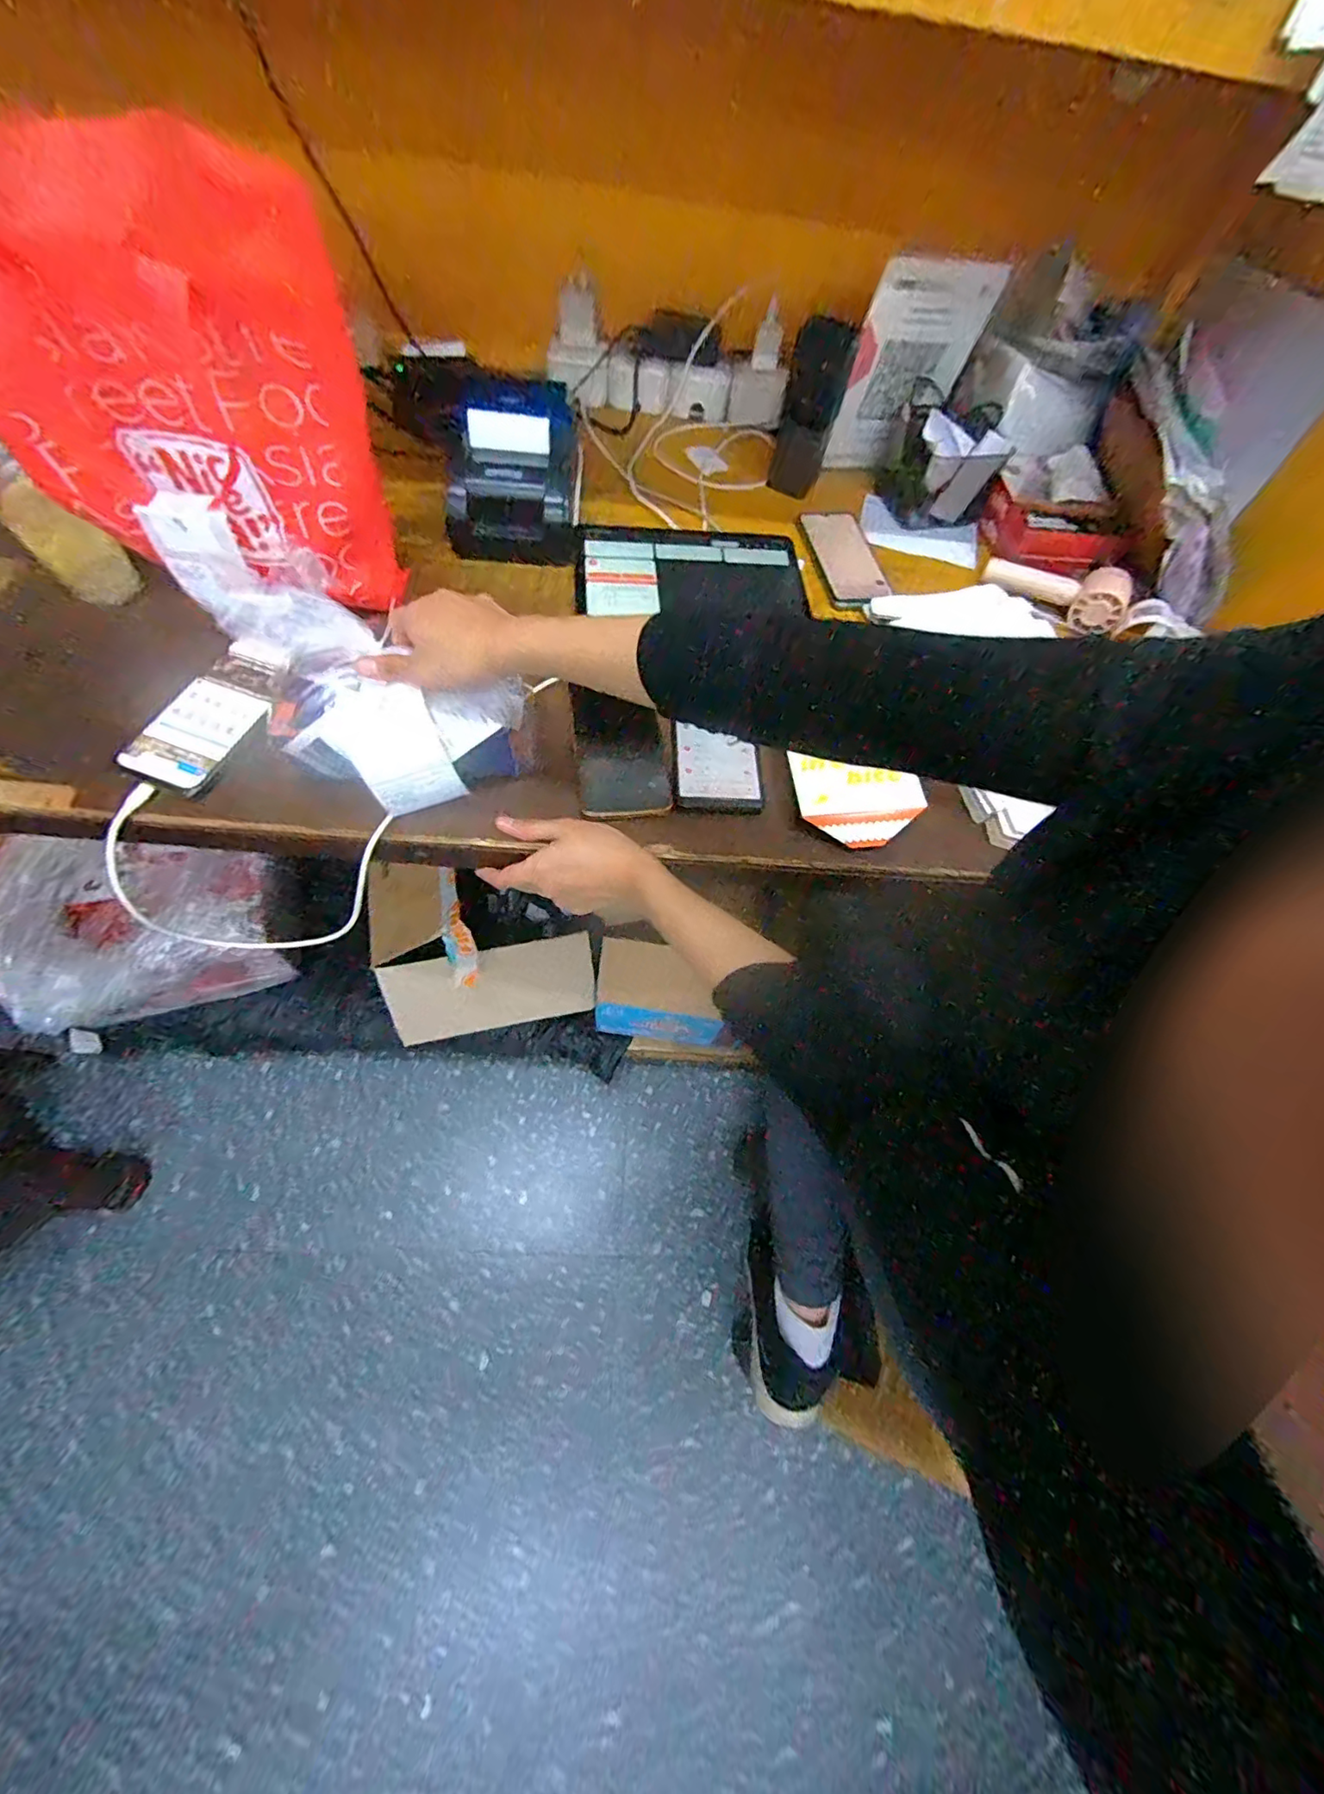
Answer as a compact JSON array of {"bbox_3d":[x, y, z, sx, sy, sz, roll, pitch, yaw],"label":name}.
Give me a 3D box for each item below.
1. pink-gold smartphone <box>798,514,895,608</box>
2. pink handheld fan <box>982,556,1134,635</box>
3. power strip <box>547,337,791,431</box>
[{"bbox_3d":[0.216,-0.401,0.692,0.074,0.005,0.168,-3,63,-8],"label":"pink-gold smartphone"},{"bbox_3d":[0.440,-0.351,0.653,0.149,0.044,0.038,33,64,11],"label":"pink handheld fan"},{"bbox_3d":[-0.006,-0.691,0.793,0.282,0.068,0.056,7,62,-2],"label":"power strip"}]

